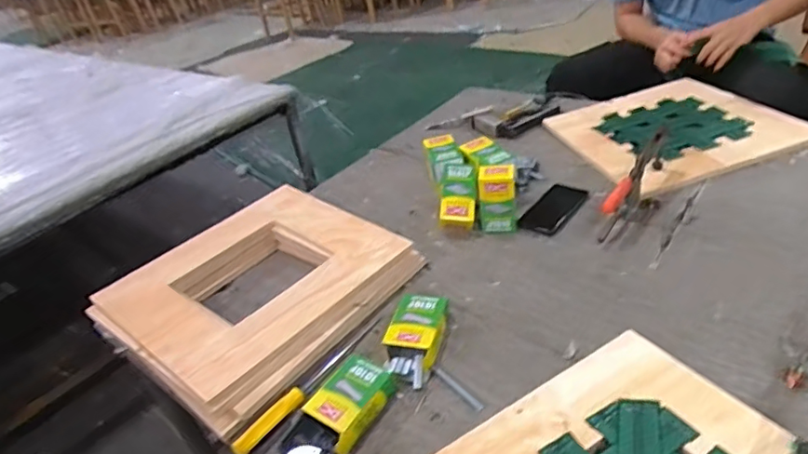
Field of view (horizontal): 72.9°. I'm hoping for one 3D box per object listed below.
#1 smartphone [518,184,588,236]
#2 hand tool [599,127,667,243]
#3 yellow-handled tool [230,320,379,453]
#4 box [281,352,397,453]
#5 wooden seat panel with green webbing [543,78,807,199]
[{"bbox_3d":[0.296,-0.034,1.077,0.081,0.011,0.168,15,43,37],"label":"smartphone"},{"bbox_3d":[0.422,-0.081,1.006,0.022,0.105,0.241,18,44,39],"label":"hand tool"},{"bbox_3d":[-0.135,0.220,0.796,0.032,0.024,0.277,14,42,35],"label":"yellow-handled tool"},{"bbox_3d":[-0.087,0.249,0.737,0.088,0.033,0.169,11,41,33],"label":"box"},{"bbox_3d":[0.621,-0.230,1.252,0.466,0.025,0.398,-19,33,-8],"label":"wooden seat panel with green webbing"}]

